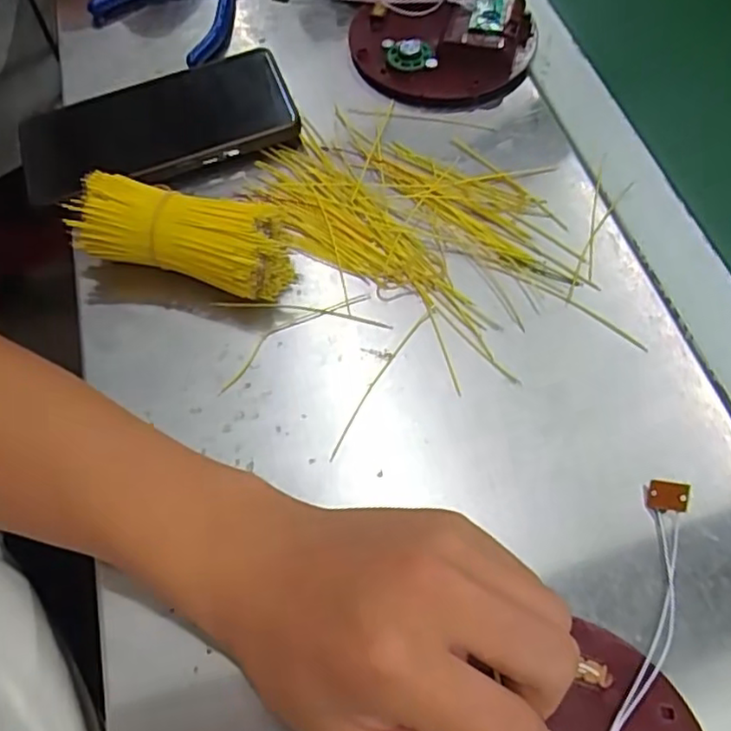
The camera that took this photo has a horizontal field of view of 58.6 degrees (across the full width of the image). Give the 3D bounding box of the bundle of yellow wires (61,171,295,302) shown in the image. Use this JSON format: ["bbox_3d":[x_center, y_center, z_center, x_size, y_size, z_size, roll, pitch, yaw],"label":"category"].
[{"bbox_3d":[-0.096,-0.066,0.343,0.111,0.039,0.039,14,64,9],"label":"bundle of yellow wires"}]

